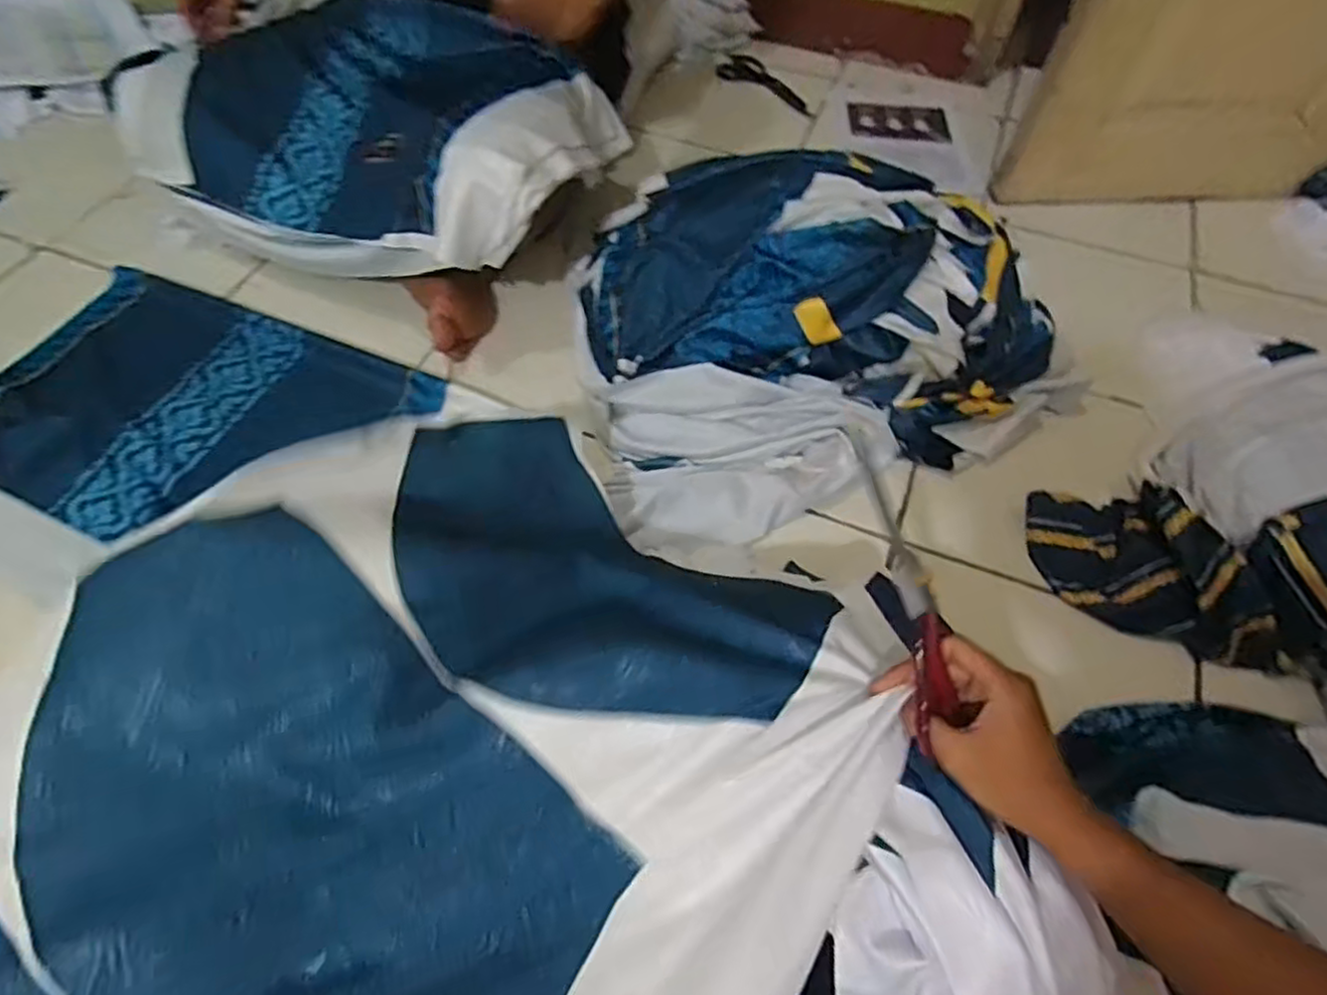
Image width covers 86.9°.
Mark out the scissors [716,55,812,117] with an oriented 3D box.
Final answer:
[{"bbox_3d":[0.175,-0.726,1.234,0.074,0.012,0.221,-25,62,-17],"label":"scissors"}]

